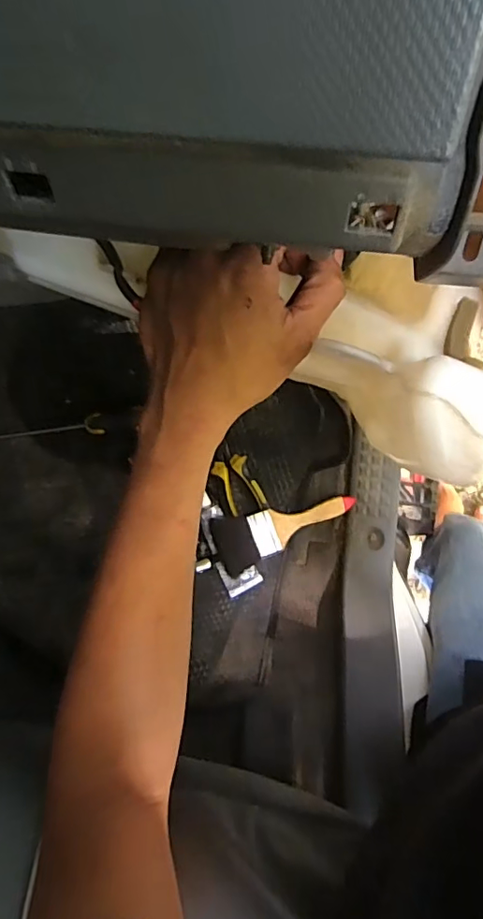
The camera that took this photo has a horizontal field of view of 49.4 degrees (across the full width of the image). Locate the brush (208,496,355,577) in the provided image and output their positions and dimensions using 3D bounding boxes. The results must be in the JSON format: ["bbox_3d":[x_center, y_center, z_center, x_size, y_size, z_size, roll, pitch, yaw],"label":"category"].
[{"bbox_3d":[0.056,0.086,0.663,0.178,0.015,0.069,-18,89,-7],"label":"brush"}]

